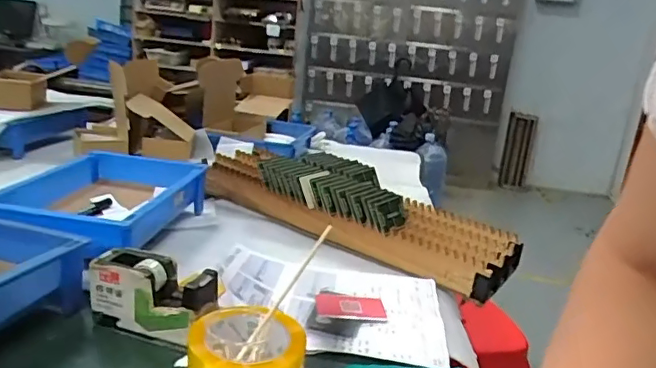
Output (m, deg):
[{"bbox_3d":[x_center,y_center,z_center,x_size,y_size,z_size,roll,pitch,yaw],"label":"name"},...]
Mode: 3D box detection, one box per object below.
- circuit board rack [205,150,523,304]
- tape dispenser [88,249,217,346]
[{"bbox_3d":[0.041,0.030,0.965,0.547,0.100,0.179,15,18,29],"label":"circuit board rack"},{"bbox_3d":[-0.191,0.124,0.623,0.134,0.079,0.058,10,16,15],"label":"tape dispenser"}]

